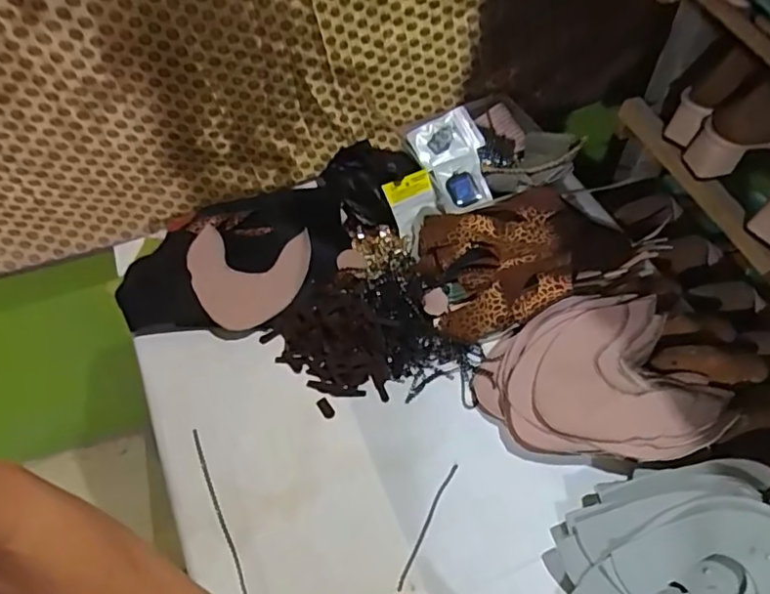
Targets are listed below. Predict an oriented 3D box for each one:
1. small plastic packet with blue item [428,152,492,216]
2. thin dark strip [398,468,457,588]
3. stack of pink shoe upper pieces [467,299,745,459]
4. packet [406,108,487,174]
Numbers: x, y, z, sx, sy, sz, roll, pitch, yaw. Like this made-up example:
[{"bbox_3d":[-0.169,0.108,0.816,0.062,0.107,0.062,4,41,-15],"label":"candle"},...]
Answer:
[{"bbox_3d":[0.109,-0.164,0.833,0.080,0.016,0.080,-17,82,-9],"label":"small plastic packet with blue item"},{"bbox_3d":[0.046,0.245,0.621,0.007,0.006,0.142,23,59,17],"label":"thin dark strip"},{"bbox_3d":[0.251,0.097,0.682,0.270,0.059,0.194,3,55,4],"label":"stack of pink shoe upper pieces"},{"bbox_3d":[0.094,-0.234,0.864,0.104,0.031,0.076,-25,81,-9],"label":"packet"}]

